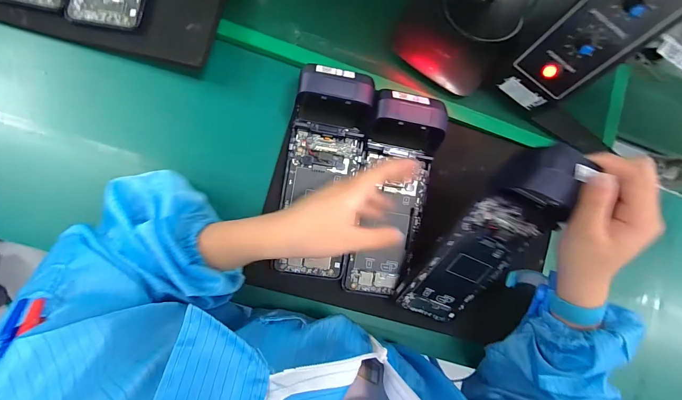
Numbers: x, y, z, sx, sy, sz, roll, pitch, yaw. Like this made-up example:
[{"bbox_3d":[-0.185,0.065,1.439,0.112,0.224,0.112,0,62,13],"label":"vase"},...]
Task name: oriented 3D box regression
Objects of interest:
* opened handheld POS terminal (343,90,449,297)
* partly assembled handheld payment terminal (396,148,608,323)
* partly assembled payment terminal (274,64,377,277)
[{"bbox_3d":[0.057,-0.006,0.366,0.089,0.043,0.225,8,98,-8],"label":"opened handheld POS terminal"},{"bbox_3d":[0.141,0.044,0.307,0.090,0.048,0.218,17,127,-7],"label":"partly assembled handheld payment terminal"},{"bbox_3d":[-0.019,-0.027,0.342,0.078,0.045,0.217,8,86,-8],"label":"partly assembled payment terminal"}]

